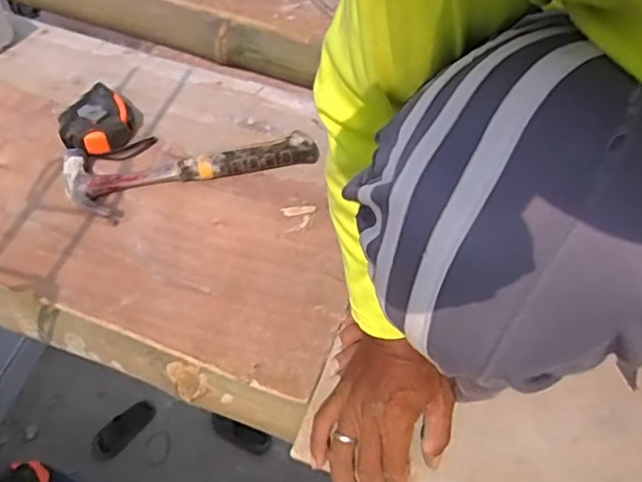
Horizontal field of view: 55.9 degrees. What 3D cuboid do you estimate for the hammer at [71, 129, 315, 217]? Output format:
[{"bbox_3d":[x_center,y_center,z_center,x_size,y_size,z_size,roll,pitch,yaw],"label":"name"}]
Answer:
[{"bbox_3d":[-0.143,-0.087,0.681,0.271,0.029,0.080,-14,57,-11],"label":"hammer"}]

